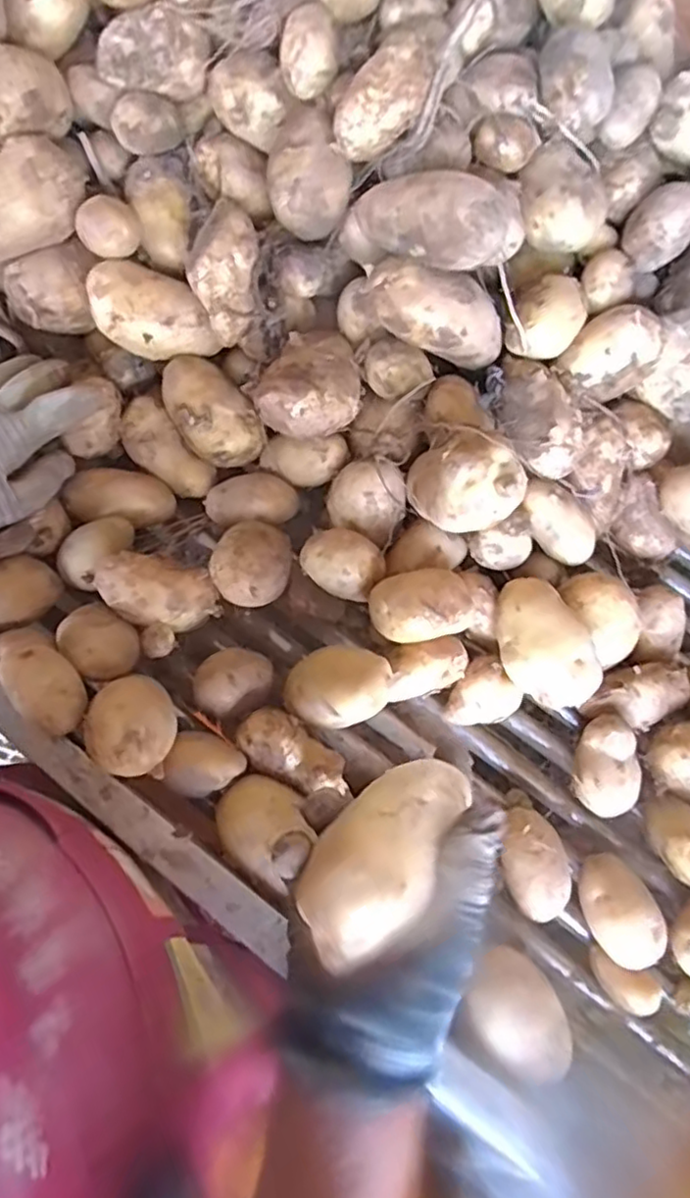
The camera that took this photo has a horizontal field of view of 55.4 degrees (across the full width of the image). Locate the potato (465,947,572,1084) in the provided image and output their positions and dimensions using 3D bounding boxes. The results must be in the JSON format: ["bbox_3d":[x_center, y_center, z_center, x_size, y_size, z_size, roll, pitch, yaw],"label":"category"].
[{"bbox_3d":[0.104,0.257,0.407,0.048,0.059,0.074,-30,71,-12],"label":"potato"}]

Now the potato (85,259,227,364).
[{"bbox_3d":[-0.143,-0.215,0.495,0.088,0.048,0.047,9,68,3],"label":"potato"}]

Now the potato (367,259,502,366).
[{"bbox_3d":[0.068,-0.196,0.458,0.106,0.043,0.041,18,66,-24],"label":"potato"}]

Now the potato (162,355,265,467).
[{"bbox_3d":[-0.106,-0.146,0.508,0.056,0.048,0.083,-32,71,-13],"label":"potato"}]

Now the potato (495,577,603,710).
[{"bbox_3d":[0.139,0.033,0.465,0.052,0.042,0.091,-30,71,-12],"label":"potato"}]

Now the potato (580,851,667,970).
[{"bbox_3d":[0.176,0.206,0.434,0.042,0.052,0.064,-18,69,-8],"label":"potato"}]

